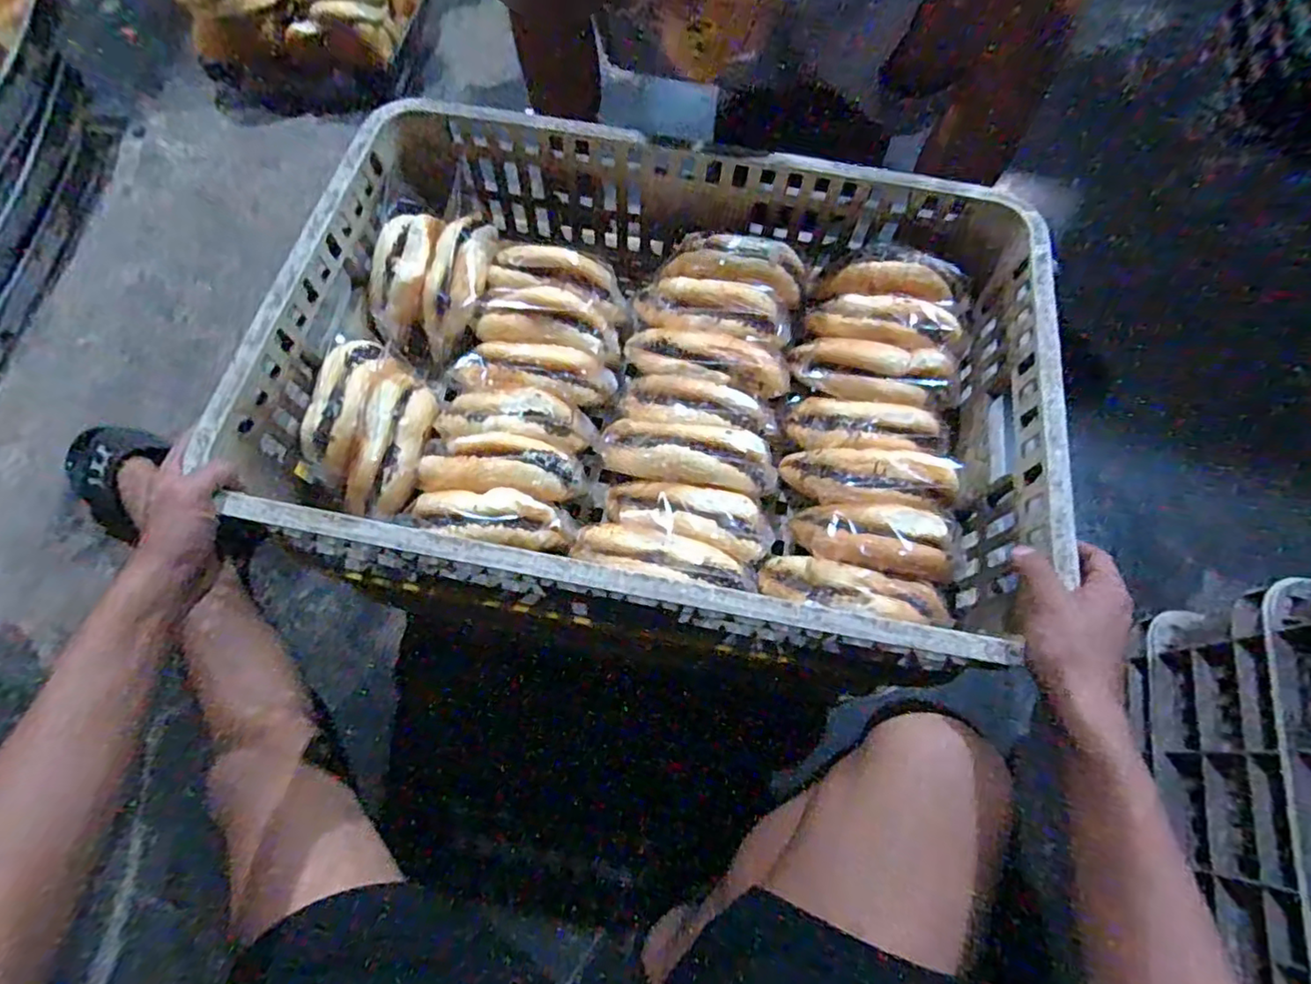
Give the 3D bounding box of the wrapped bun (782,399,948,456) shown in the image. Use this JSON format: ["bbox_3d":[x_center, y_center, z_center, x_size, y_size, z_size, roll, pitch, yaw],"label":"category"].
[{"bbox_3d":[0.190,-0.054,0.550,0.136,0.041,0.057,4,68,0],"label":"wrapped bun"}]

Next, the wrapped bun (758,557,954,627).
[{"bbox_3d":[0.153,0.078,0.477,0.145,0.046,0.042,9,67,21],"label":"wrapped bun"}]

